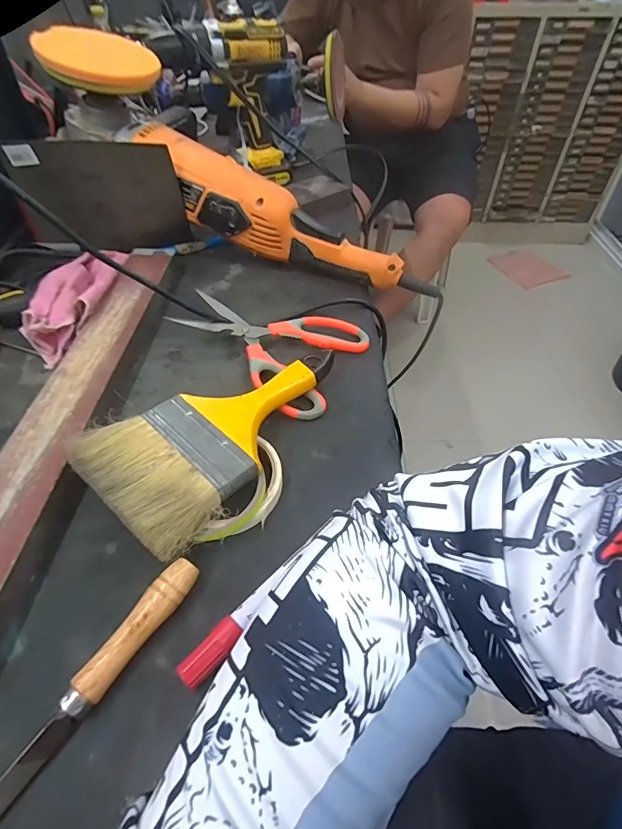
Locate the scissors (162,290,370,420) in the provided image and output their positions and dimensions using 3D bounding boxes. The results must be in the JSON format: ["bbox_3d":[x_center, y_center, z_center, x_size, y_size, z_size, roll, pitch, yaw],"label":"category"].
[{"bbox_3d":[-0.049,-0.072,0.427,0.183,0.023,0.135,20,51,18],"label":"scissors"}]

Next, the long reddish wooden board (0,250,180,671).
[{"bbox_3d":[-0.194,-0.017,0.369,0.060,0.028,0.460,2,48,2],"label":"long reddish wooden board"}]

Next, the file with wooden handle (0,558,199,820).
[{"bbox_3d":[-0.164,0.195,0.183,0.019,0.015,0.315,26,53,22],"label":"file with wooden handle"}]

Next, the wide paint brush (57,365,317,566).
[{"bbox_3d":[-0.068,0.012,0.329,0.105,0.017,0.185,38,53,24],"label":"wide paint brush"}]

